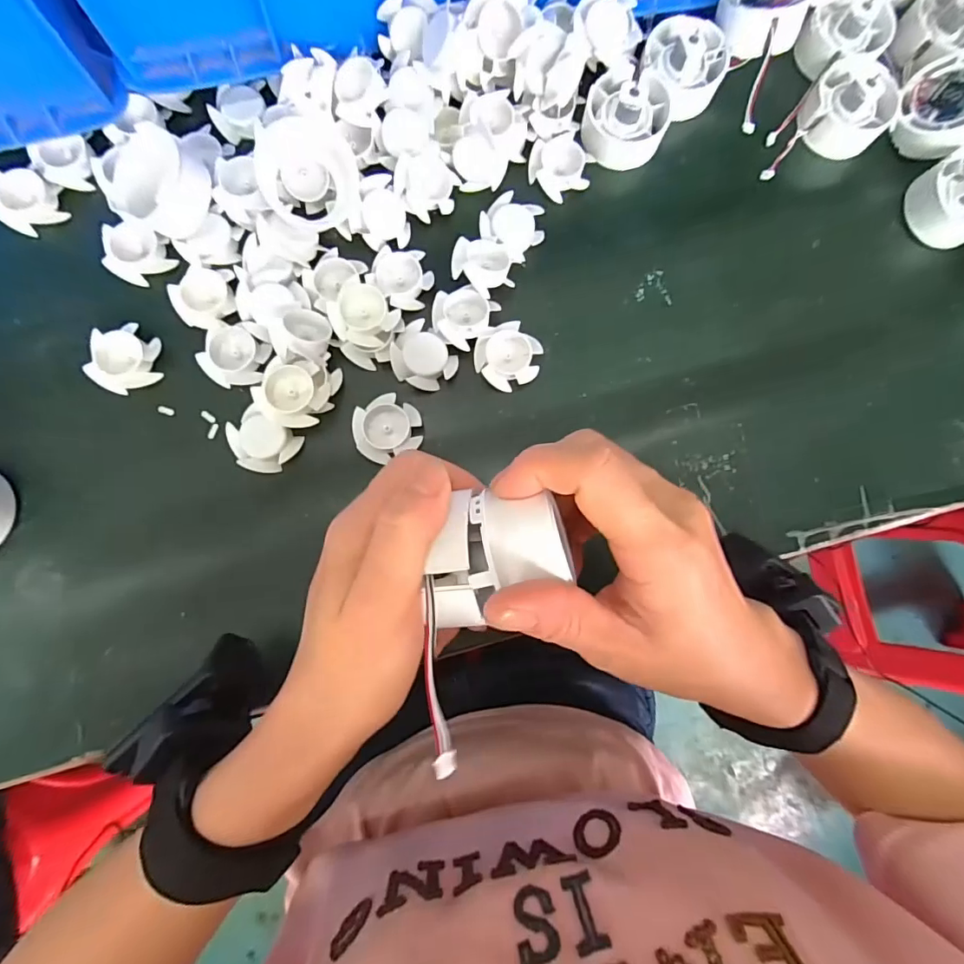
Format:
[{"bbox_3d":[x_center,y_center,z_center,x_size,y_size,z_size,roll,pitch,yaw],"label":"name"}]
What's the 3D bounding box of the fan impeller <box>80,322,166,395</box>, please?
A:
[{"bbox_3d":[-0.217,-0.074,0.296,0.035,0.015,0.038,-4,84,-2],"label":"fan impeller"}]

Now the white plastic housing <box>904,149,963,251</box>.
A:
[{"bbox_3d":[0.313,-0.185,0.318,0.052,0.032,0.053,-32,86,-5],"label":"white plastic housing"}]

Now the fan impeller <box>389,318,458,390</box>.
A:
[{"bbox_3d":[-0.036,-0.076,0.302,0.038,0.013,0.034,39,84,2],"label":"fan impeller"}]

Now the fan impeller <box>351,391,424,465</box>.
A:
[{"bbox_3d":[-0.057,-0.032,0.297,0.040,0.013,0.036,-25,85,-5],"label":"fan impeller"}]

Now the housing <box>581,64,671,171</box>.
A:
[{"bbox_3d":[0.094,-0.240,0.317,0.057,0.027,0.057,0,91,3],"label":"housing"}]

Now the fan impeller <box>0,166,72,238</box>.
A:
[{"bbox_3d":[-0.282,-0.175,0.305,0.034,0.016,0.035,-5,84,-2],"label":"fan impeller"}]

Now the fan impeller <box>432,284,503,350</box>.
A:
[{"bbox_3d":[-0.012,-0.105,0.302,0.034,0.014,0.039,39,84,2],"label":"fan impeller"}]

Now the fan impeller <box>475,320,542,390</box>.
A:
[{"bbox_3d":[0.016,-0.078,0.306,0.039,0.014,0.038,0,84,-2],"label":"fan impeller"}]

